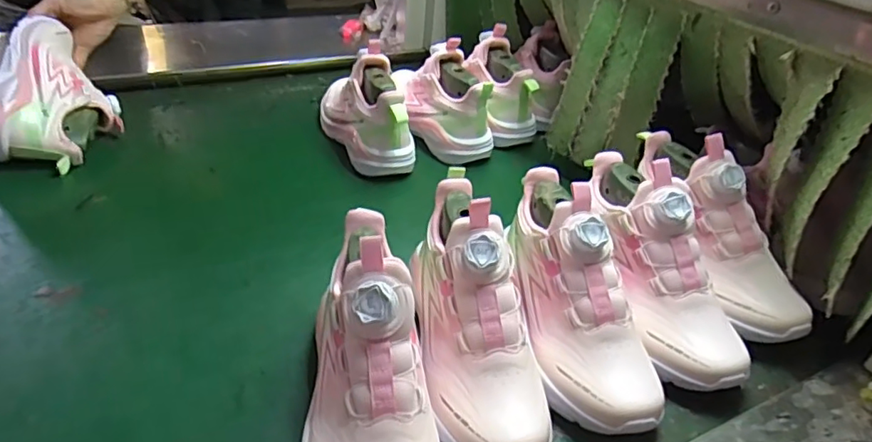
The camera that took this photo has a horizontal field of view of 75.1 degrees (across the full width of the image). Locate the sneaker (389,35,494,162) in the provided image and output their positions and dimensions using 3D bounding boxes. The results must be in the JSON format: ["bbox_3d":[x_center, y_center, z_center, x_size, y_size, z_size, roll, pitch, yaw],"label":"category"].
[{"bbox_3d":[0.011,-0.183,0.811,0.089,0.128,0.201,-7,37,-19],"label":"sneaker"}]

